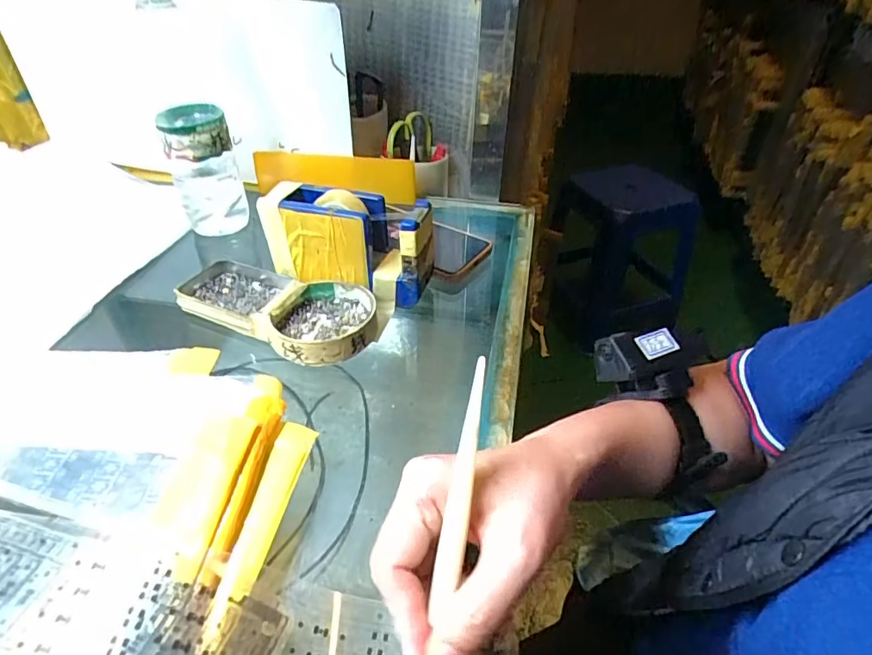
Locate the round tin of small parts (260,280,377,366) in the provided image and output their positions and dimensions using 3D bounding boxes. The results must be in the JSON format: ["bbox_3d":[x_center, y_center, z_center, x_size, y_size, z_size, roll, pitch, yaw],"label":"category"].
[{"bbox_3d":[-0.090,-0.006,0.403,0.083,0.022,0.084,0,41,0],"label":"round tin of small parts"}]

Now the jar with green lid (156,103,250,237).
[{"bbox_3d":[-0.234,-0.161,0.513,0.061,0.111,0.052,-11,42,-13],"label":"jar with green lid"}]

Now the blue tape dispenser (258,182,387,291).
[{"bbox_3d":[-0.095,-0.082,0.431,0.100,0.070,0.047,13,42,14],"label":"blue tape dispenser"}]

